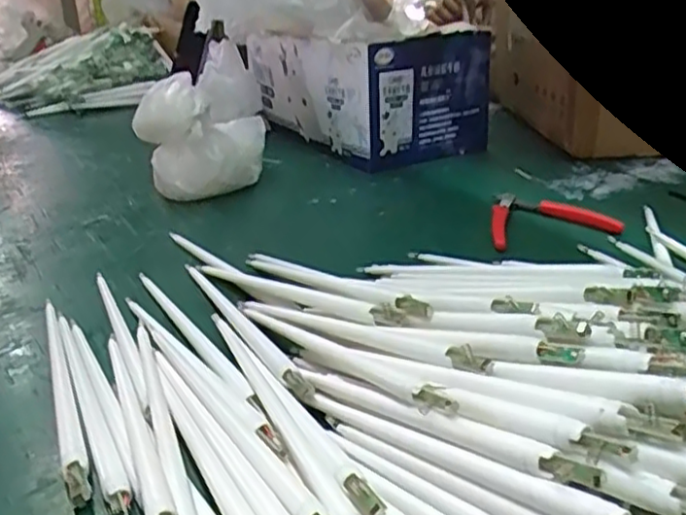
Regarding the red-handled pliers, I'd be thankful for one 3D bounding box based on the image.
[{"bbox_3d":[0.163,-0.035,0.583,0.112,0.014,0.097,-7,24,-11],"label":"red-handled pliers"}]

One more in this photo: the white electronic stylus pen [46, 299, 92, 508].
[{"bbox_3d":[-0.155,0.068,0.376,0.010,0.009,0.202,-13,26,-23],"label":"white electronic stylus pen"}]

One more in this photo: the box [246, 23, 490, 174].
[{"bbox_3d":[0.020,-0.207,0.834,0.185,0.132,0.272,-15,27,-26],"label":"box"}]

